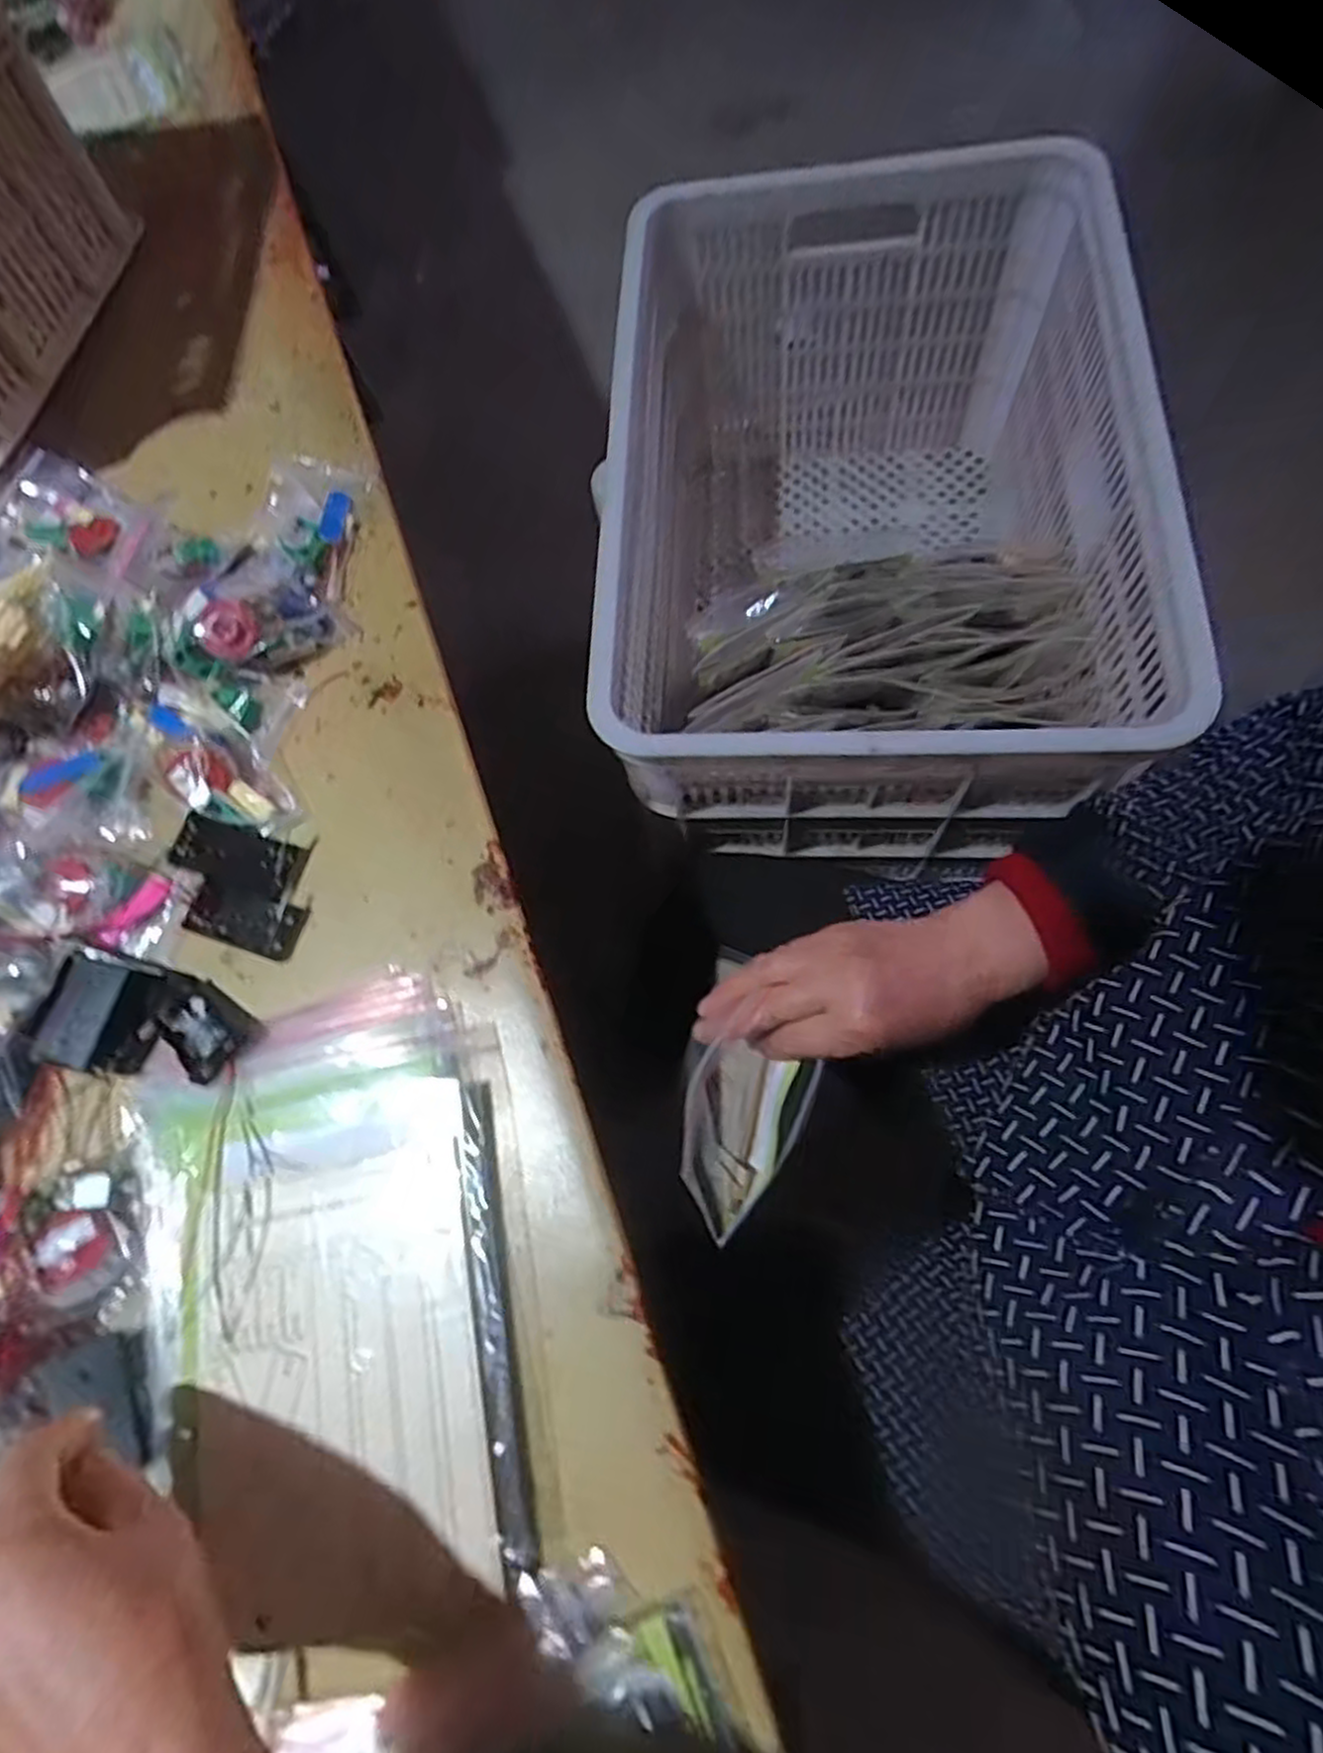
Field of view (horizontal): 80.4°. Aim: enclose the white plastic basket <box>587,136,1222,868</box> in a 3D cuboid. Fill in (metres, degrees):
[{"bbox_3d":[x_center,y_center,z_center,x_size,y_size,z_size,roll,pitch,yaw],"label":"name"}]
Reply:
[{"bbox_3d":[0.183,-0.334,0.766,0.426,0.331,0.645,0,72,8],"label":"white plastic basket"}]

